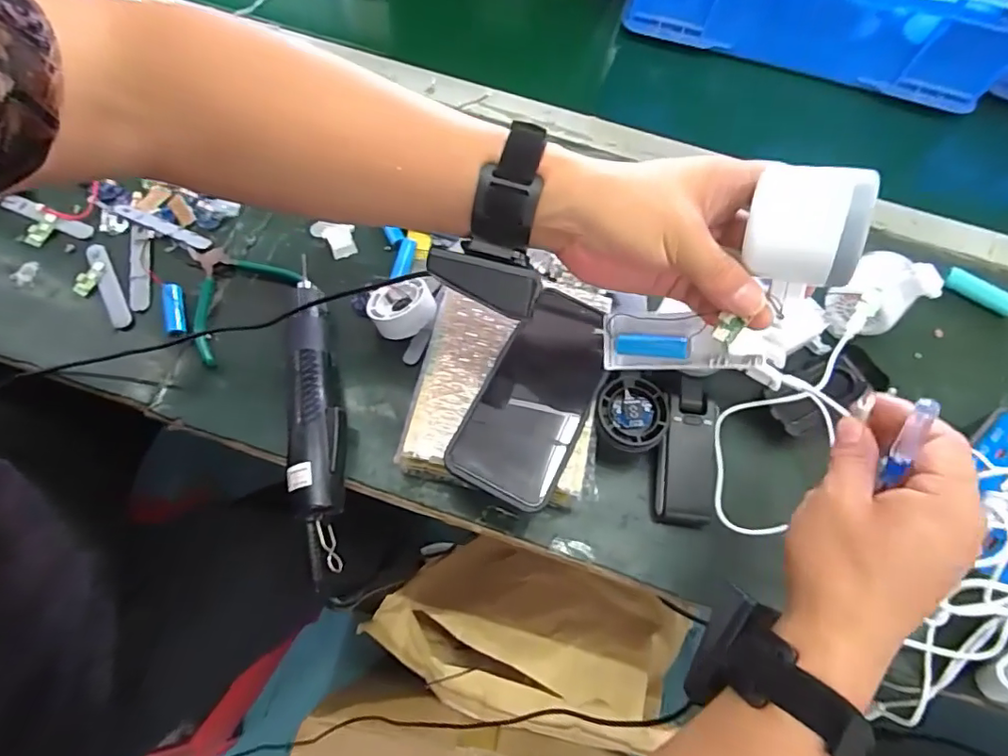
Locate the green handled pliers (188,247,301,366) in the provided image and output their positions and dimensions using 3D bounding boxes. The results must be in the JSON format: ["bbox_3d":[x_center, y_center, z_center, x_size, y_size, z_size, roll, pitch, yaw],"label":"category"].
[{"bbox_3d":[-0.250,-0.073,0.472,0.091,0.015,0.105,32,70,10],"label":"green handled pliers"}]

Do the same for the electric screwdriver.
[{"bbox_3d":[-0.150,0.006,0.434,0.043,0.042,0.213,-7,68,-6],"label":"electric screwdriver"}]

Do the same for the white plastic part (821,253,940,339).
[{"bbox_3d":[0.325,-0.072,0.476,0.060,0.071,0.065,1,67,-2],"label":"white plastic part"}]

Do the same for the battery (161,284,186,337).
[{"bbox_3d":[-0.282,-0.056,0.461,0.015,0.011,0.051,-16,69,-9],"label":"battery"}]

